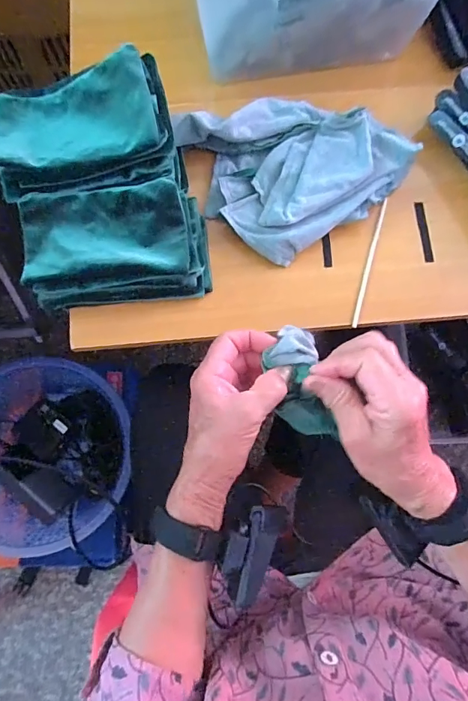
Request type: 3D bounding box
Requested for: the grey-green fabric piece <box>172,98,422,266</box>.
[{"bbox_3d":[0.075,-0.212,0.477,0.218,0.044,0.176,-25,78,-7],"label":"grey-green fabric piece"}]

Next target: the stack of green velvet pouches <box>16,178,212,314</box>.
[{"bbox_3d":[-0.120,-0.108,0.432,0.183,0.074,0.103,-5,76,-2],"label":"stack of green velvet pouches"}]

